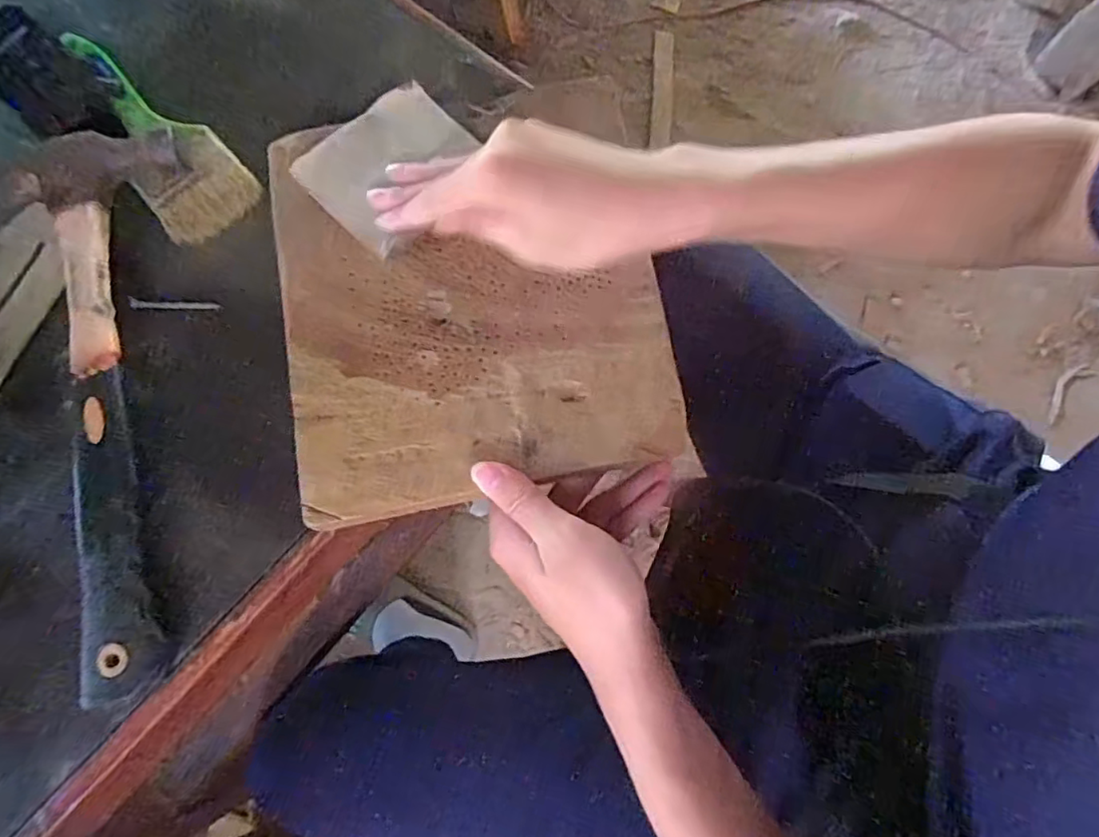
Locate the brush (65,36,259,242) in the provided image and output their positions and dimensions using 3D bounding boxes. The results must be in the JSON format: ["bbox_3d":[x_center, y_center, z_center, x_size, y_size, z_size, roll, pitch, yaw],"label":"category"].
[{"bbox_3d":[-0.263,-0.200,0.410,0.064,0.023,0.186,-34,76,-10],"label":"brush"}]

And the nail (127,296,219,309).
[{"bbox_3d":[-0.231,-0.071,0.377,0.047,0.004,0.006,-1,71,-23],"label":"nail"}]

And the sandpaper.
[{"bbox_3d":[-0.099,-0.161,0.382,0.087,0.014,0.102,38,77,12],"label":"sandpaper"}]

